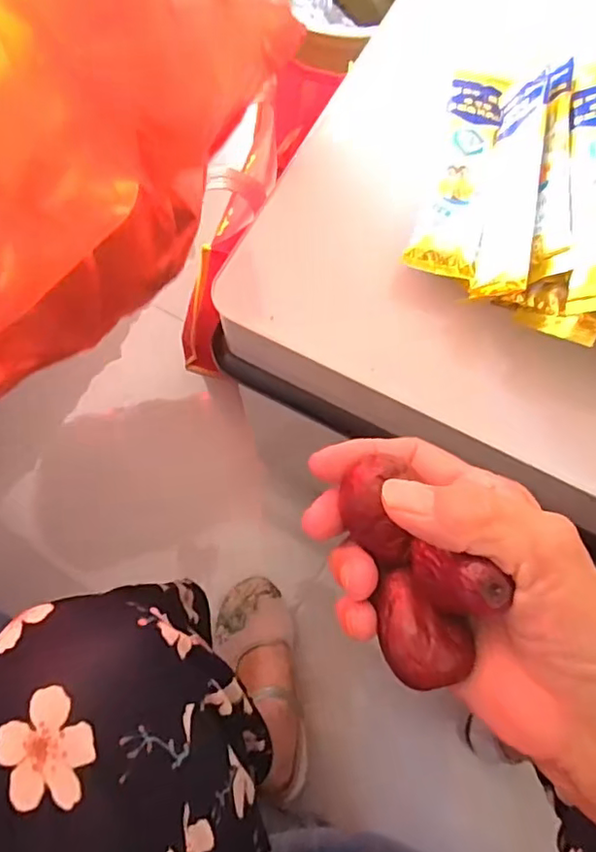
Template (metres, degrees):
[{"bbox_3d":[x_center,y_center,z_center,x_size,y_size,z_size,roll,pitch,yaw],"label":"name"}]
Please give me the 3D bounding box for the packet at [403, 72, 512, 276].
[{"bbox_3d":[0.102,-0.164,0.370,0.038,0.019,0.161,14,73,4],"label":"packet"}]

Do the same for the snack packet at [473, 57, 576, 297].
[{"bbox_3d":[0.129,-0.145,0.340,0.050,0.017,0.162,-3,66,32],"label":"snack packet"}]

